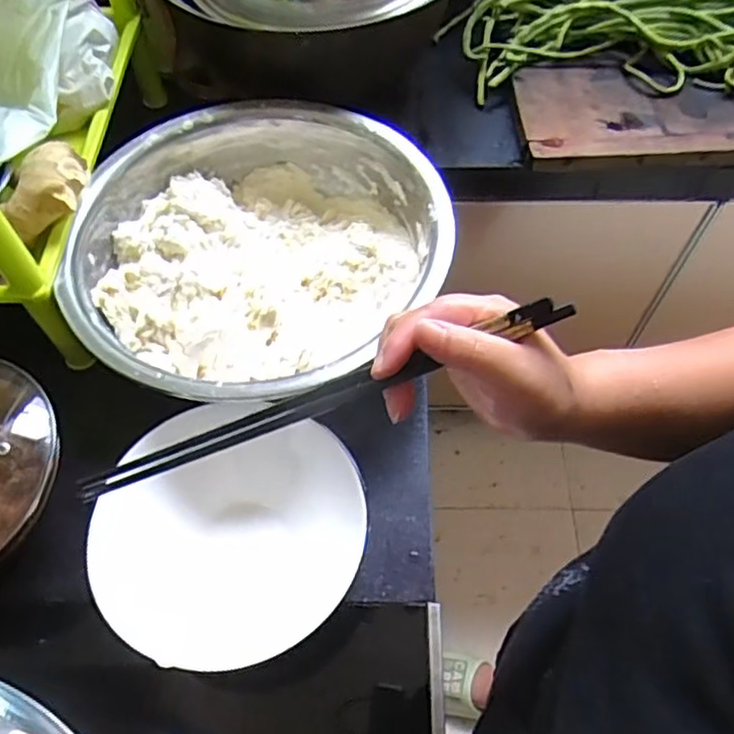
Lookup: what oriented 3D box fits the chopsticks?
[{"bbox_3d":[-0.030,0.020,0.325,0.271,0.012,0.014,-21,57,10],"label":"chopsticks"}]

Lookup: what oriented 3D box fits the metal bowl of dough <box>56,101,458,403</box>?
[{"bbox_3d":[-0.093,-0.101,0.599,0.319,0.098,0.328,0,57,0],"label":"metal bowl of dough"}]

